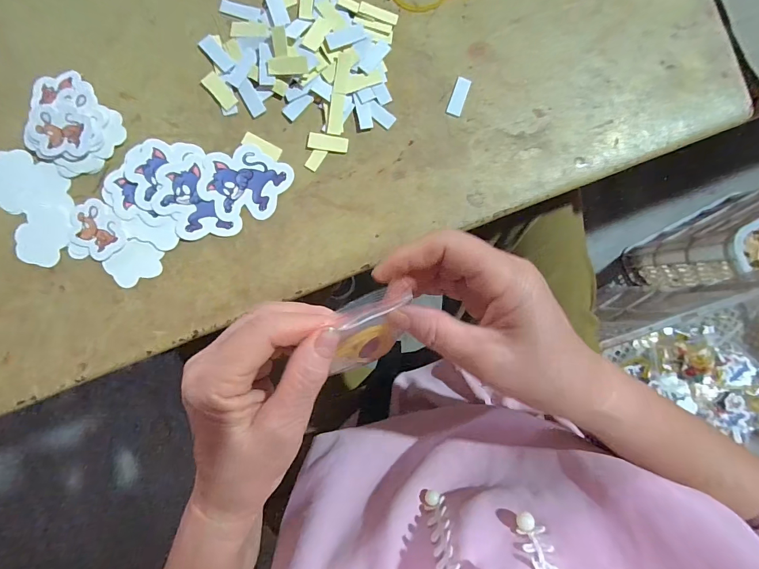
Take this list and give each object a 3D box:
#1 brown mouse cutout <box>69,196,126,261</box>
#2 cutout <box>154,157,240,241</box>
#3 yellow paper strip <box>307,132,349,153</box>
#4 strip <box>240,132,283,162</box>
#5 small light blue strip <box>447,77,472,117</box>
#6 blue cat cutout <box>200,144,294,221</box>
[{"bbox_3d":[-0.197,-0.038,0.256,0.039,0.004,0.032,41,88,-2],"label":"brown mouse cutout"},{"bbox_3d":[-0.131,-0.056,0.261,0.043,0.005,0.061,-32,92,-3],"label":"cutout"},{"bbox_3d":[-0.037,-0.102,0.266,0.028,0.004,0.011,9,89,-3],"label":"yellow paper strip"},{"bbox_3d":[-0.084,-0.099,0.265,0.029,0.004,0.010,27,84,-2],"label":"strip"},{"bbox_3d":[0.059,-0.138,0.271,0.011,0.004,0.028,20,89,-3],"label":"small light blue strip"},{"bbox_3d":[-0.098,-0.072,0.263,0.056,0.004,0.053,30,88,-3],"label":"blue cat cutout"}]

